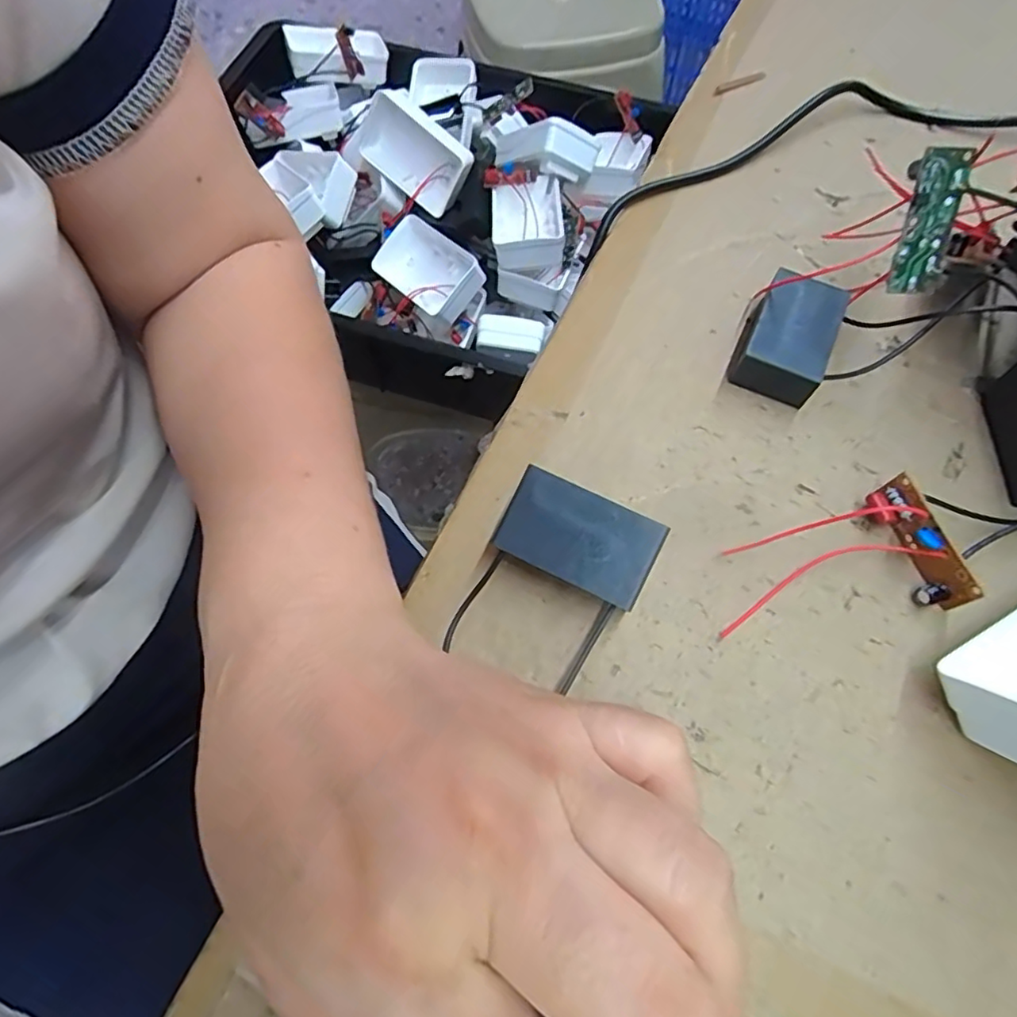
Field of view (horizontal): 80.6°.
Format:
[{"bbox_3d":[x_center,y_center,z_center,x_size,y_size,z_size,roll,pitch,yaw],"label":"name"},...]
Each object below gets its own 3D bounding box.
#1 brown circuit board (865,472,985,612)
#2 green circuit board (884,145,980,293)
[{"bbox_3d":[0.134,0.012,0.197,0.013,0.015,0.043,-16,66,-6],"label":"brown circuit board"},{"bbox_3d":[0.143,-0.097,0.205,0.017,0.044,0.009,1,27,2],"label":"green circuit board"}]

